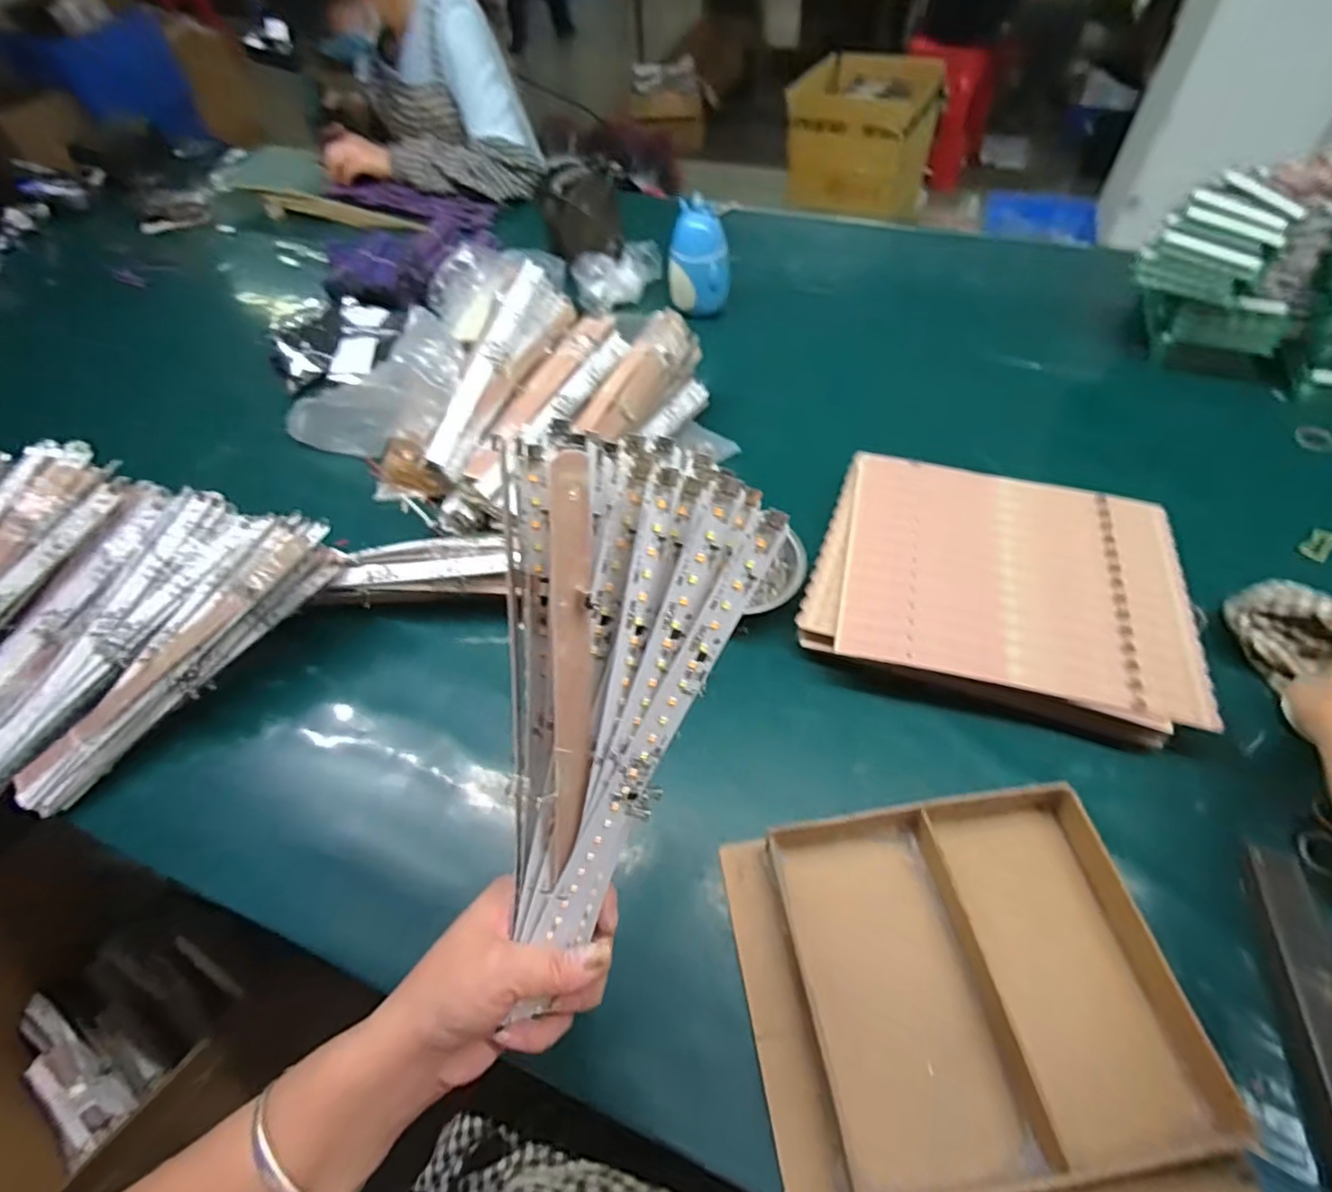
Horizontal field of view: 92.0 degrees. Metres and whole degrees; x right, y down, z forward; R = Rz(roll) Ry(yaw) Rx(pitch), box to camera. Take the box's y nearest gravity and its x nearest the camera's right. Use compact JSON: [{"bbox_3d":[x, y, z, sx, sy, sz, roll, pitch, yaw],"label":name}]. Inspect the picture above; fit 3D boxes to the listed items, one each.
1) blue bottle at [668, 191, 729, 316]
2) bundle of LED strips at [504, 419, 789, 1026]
[{"bbox_3d":[0.047,-0.467,0.905,0.065,0.144,0.068,-36,59,-21],"label":"blue bottle"},{"bbox_3d":[-0.042,0.046,0.293,0.102,0.233,0.034,19,16,-11],"label":"bundle of LED strips"}]

